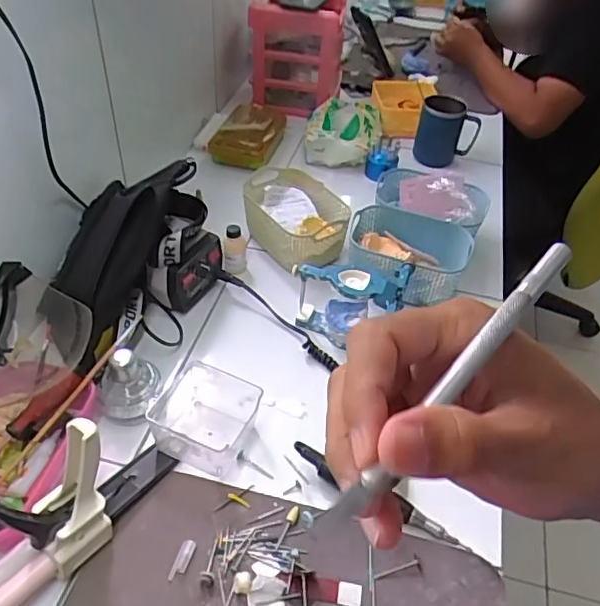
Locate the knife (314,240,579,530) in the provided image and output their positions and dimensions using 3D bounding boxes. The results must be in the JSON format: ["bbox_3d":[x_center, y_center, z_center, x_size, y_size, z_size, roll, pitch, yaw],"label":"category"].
[{"bbox_3d":[0.054,0.024,0.193,0.009,0.007,0.133,36,70,28],"label":"knife"}]

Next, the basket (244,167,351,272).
[{"bbox_3d":[-0.001,-0.133,0.895,0.138,0.076,0.179,-24,51,-26],"label":"basket"}]

